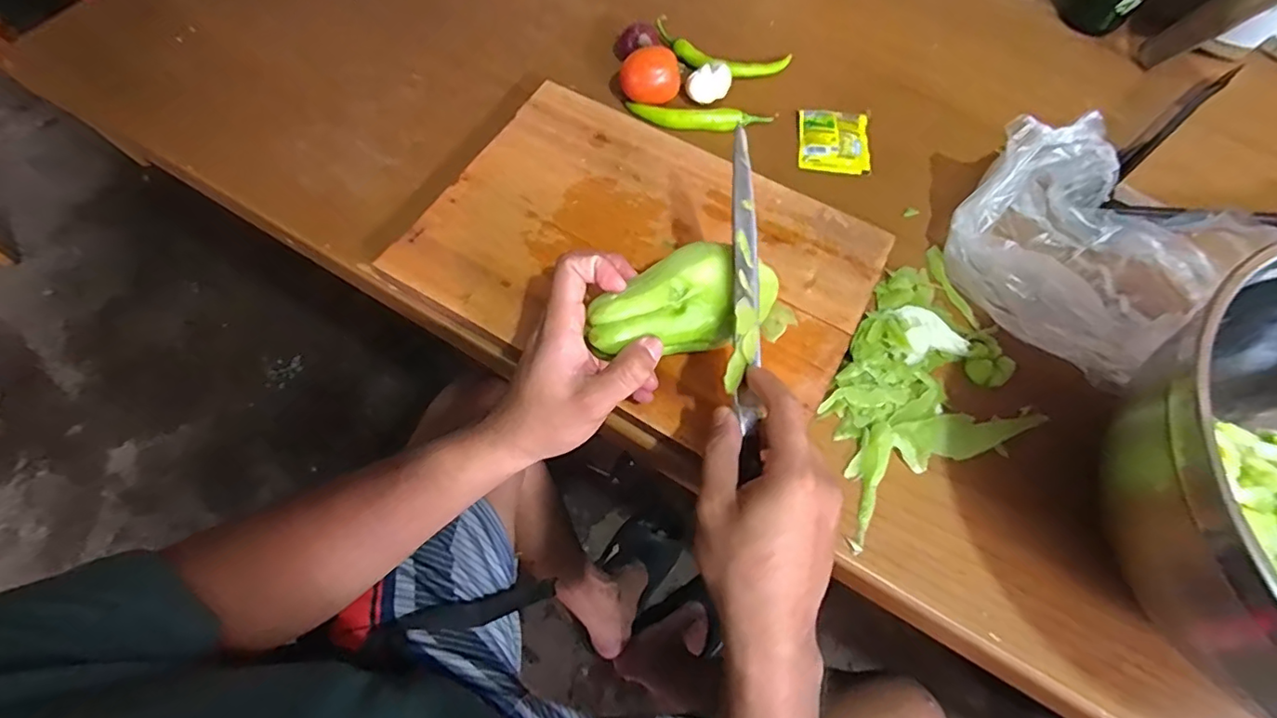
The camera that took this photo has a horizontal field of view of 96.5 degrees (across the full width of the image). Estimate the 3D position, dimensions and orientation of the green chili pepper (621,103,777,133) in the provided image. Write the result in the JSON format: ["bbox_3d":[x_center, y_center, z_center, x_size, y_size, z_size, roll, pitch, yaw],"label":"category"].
[{"bbox_3d":[0.058,-0.233,0.553,0.137,0.013,0.027,6,66,2],"label":"green chili pepper"}]

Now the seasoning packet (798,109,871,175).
[{"bbox_3d":[0.192,-0.214,0.559,0.068,0.012,0.070,4,66,1],"label":"seasoning packet"}]

